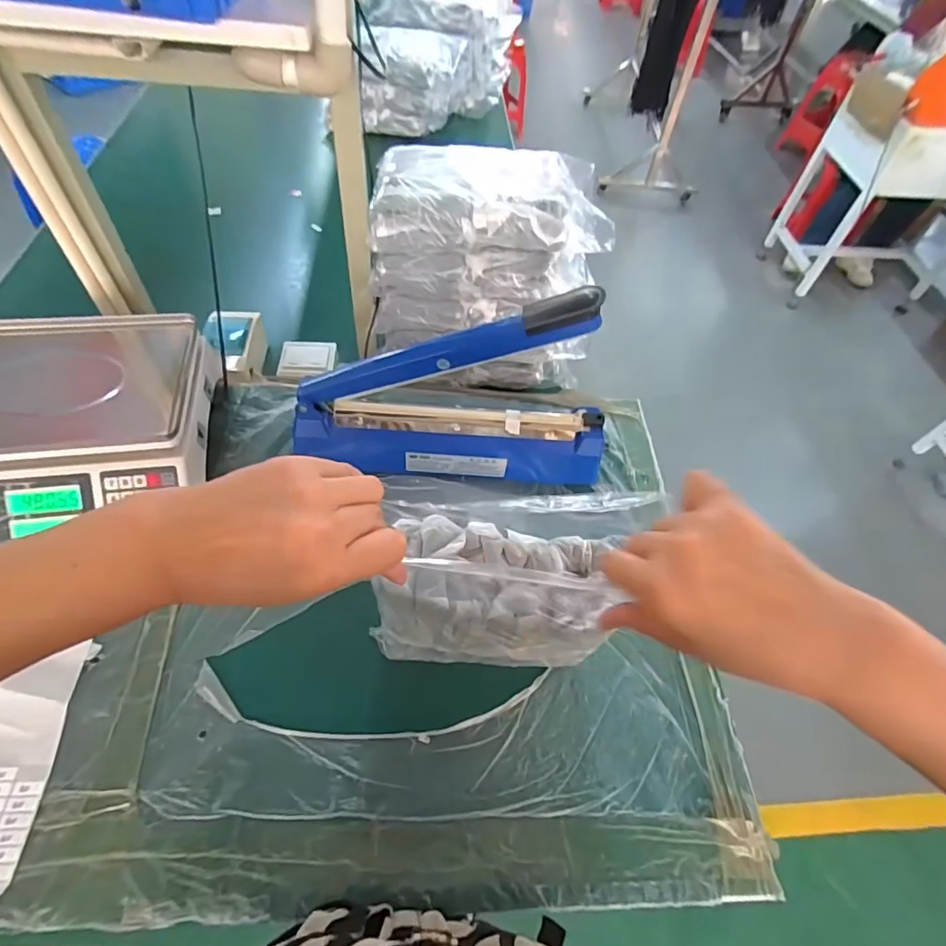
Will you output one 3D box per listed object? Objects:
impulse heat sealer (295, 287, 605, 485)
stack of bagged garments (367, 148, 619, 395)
[{"bbox_3d":[-0.020,-0.093,0.605,0.385,0.254,0.077,1,56,-4],"label":"impulse heat sealer"},{"bbox_3d":[0.015,-0.317,0.794,0.319,0.268,0.238,7,56,0],"label":"stack of bagged garments"}]

